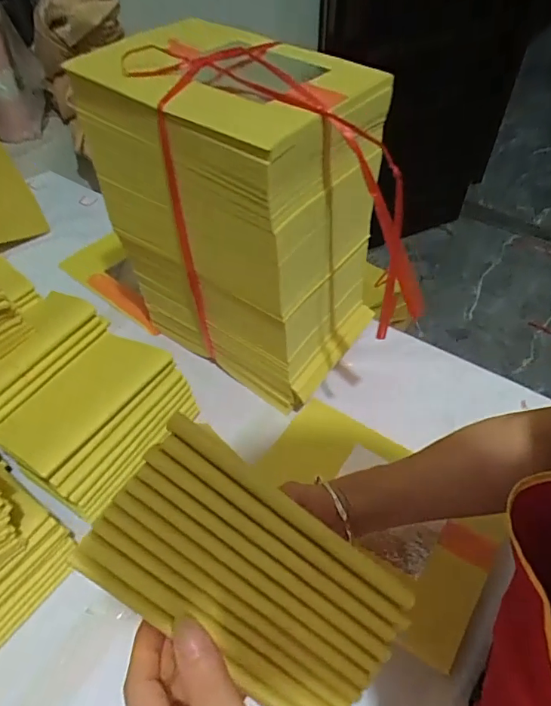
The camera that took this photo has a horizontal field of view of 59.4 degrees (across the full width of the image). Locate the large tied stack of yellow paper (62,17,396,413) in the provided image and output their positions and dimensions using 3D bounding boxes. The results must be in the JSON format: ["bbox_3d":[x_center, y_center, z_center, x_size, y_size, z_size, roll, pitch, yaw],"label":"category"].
[{"bbox_3d":[-0.021,-0.128,0.496,0.253,0.308,0.159,31,57,24],"label":"large tied stack of yellow paper"}]

